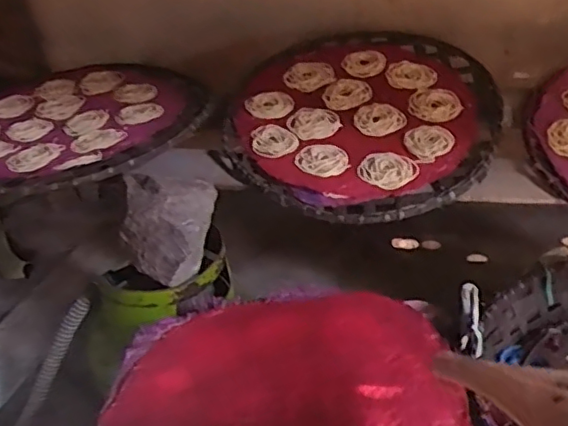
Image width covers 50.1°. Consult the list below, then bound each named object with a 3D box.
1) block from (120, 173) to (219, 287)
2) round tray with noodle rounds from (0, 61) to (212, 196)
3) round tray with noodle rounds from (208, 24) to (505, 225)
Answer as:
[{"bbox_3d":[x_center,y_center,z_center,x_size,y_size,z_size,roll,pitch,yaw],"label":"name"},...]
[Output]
[{"bbox_3d":[-0.143,0.017,0.781,0.126,0.128,0.094,18,14,30],"label":"block"},{"bbox_3d":[-0.317,-0.140,0.913,0.404,0.037,0.424,-5,36,3],"label":"round tray with noodle rounds"},{"bbox_3d":[0.112,-0.153,0.912,0.392,0.029,0.425,3,50,9],"label":"round tray with noodle rounds"}]

